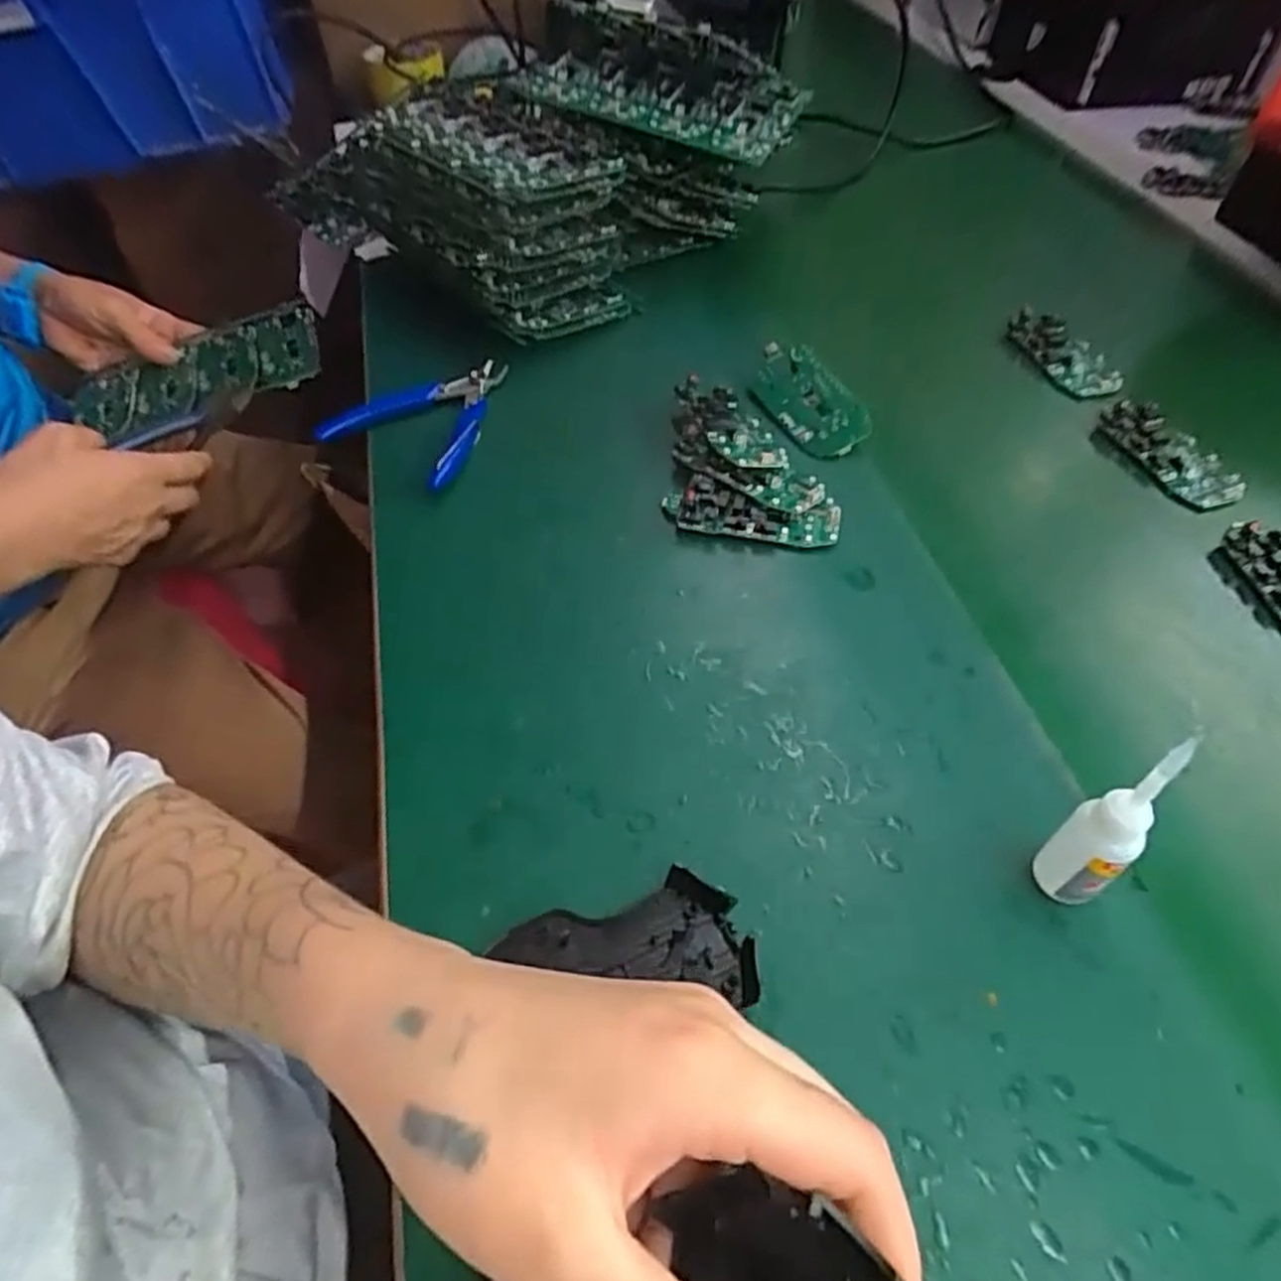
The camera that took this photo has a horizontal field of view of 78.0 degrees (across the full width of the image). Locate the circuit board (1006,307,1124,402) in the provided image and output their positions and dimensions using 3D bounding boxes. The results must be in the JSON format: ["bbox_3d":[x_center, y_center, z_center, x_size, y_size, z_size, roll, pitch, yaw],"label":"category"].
[{"bbox_3d":[0.302,-0.204,0.563,0.047,0.016,0.092,-6,52,-5],"label":"circuit board"}]

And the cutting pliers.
[{"bbox_3d":[-0.136,-0.154,0.514,0.102,0.015,0.117,24,56,18],"label":"cutting pliers"}]

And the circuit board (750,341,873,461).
[{"bbox_3d":[0.109,-0.157,0.513,0.052,0.014,0.097,-32,58,-2],"label":"circuit board"}]

